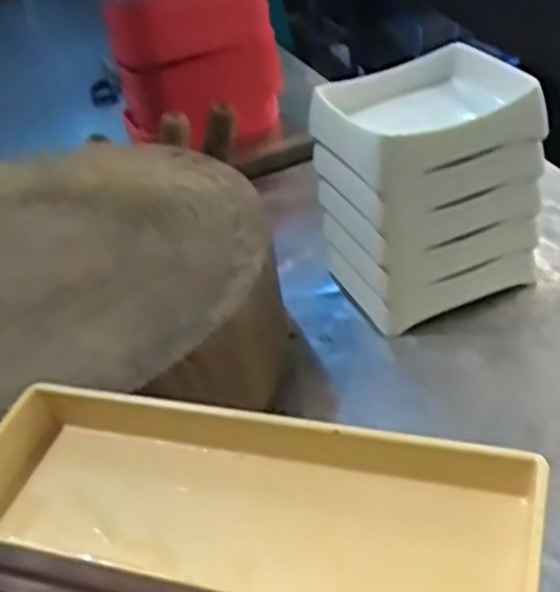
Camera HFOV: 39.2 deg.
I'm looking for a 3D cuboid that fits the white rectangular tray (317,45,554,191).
[{"bbox_3d":[0.115,-0.148,0.637,0.156,0.053,0.128,-20,39,-15],"label":"white rectangular tray"}]

